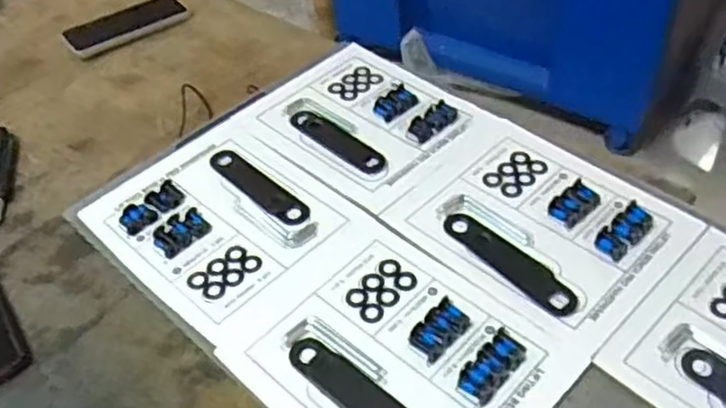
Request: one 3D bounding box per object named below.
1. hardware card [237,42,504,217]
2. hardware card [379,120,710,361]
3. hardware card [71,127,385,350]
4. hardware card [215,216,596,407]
[{"bbox_3d":[0.002,-0.090,0.748,0.219,0.011,0.190,31,55,33],"label":"hardware card"},{"bbox_3d":[0.161,0.013,0.628,0.193,0.013,0.222,-37,51,-28],"label":"hardware card"},{"bbox_3d":[-0.130,0.014,0.656,0.221,0.018,0.182,31,55,33],"label":"hardware card"},{"bbox_3d":[0.027,0.114,0.539,0.223,0.013,0.191,32,55,33],"label":"hardware card"}]

